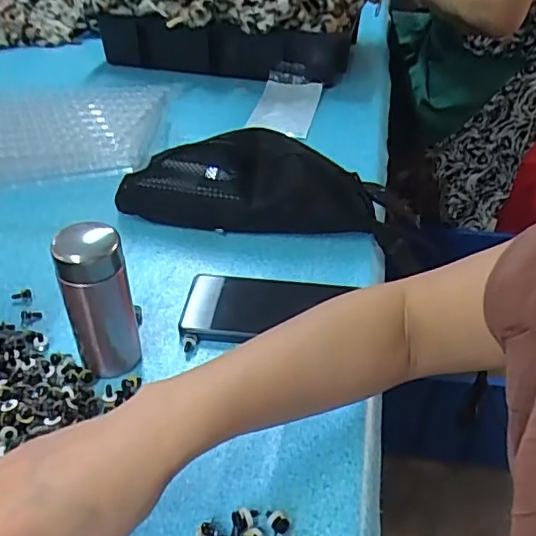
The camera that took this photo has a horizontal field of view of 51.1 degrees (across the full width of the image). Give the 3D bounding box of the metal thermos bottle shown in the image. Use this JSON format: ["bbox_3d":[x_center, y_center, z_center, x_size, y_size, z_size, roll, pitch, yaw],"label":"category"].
[{"bbox_3d":[-0.132,0.028,0.442,0.051,0.122,0.051,-8,40,-12],"label":"metal thermos bottle"}]

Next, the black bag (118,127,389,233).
[{"bbox_3d":[-0.013,-0.103,0.647,0.294,0.082,0.121,4,39,3],"label":"black bag"}]

